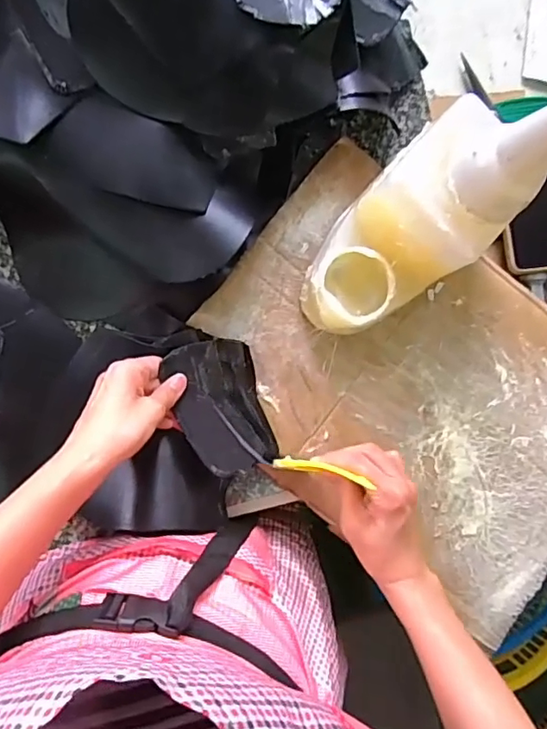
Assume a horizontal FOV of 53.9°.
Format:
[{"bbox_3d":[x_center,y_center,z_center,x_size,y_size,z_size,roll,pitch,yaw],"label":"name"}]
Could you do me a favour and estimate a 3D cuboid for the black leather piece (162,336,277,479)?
[{"bbox_3d":[-0.048,0.039,0.502,0.078,0.022,0.123,-17,91,-9],"label":"black leather piece"}]

